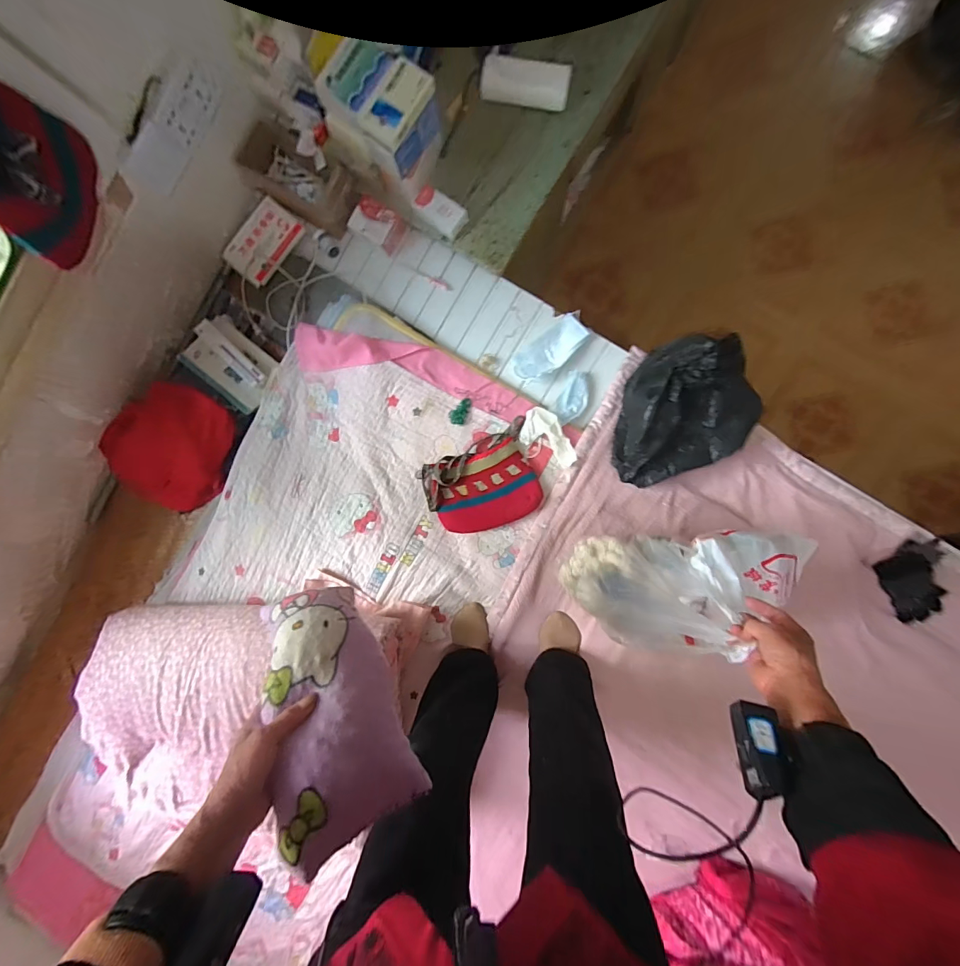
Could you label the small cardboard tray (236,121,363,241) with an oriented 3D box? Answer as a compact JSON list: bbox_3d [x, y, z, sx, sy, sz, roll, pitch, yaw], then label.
[{"bbox_3d":[-0.388,-0.655,0.875,0.243,0.094,0.113,26,94,2],"label":"small cardboard tray"}]

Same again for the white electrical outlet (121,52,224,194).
[{"bbox_3d":[-0.533,-0.628,0.728,0.028,0.076,0.225,30,94,2],"label":"white electrical outlet"}]

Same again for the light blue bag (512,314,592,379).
[{"bbox_3d":[0.157,-0.294,0.907,0.172,0.029,0.081,-37,90,5],"label":"light blue bag"}]

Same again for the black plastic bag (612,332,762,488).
[{"bbox_3d":[0.405,-0.150,0.813,0.291,0.154,0.252,-20,91,4],"label":"black plastic bag"}]

